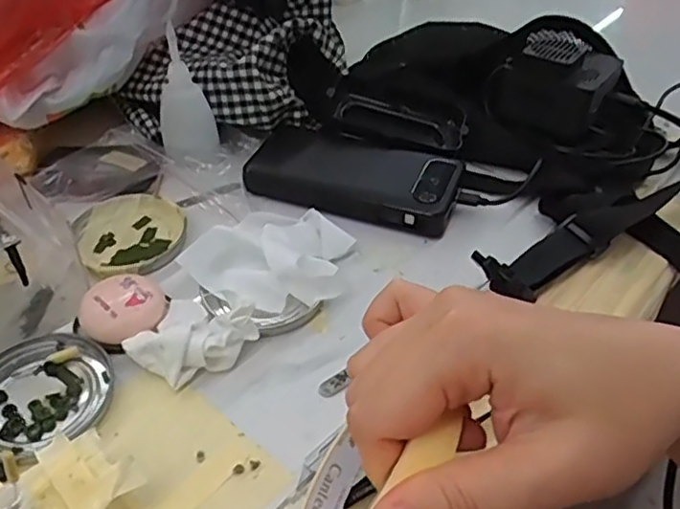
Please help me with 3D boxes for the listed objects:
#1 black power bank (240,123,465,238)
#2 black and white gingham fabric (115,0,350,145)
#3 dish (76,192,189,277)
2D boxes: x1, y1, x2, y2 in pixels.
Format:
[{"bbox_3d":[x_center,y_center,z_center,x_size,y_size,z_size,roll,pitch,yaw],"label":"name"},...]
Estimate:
[{"bbox_3d":[0.011,-0.062,0.482,0.158,0.020,0.078,17,46,18],"label":"black power bank"},{"bbox_3d":[-0.097,-0.201,0.542,0.189,0.144,0.195,-6,43,-5],"label":"black and white gingham fabric"},{"bbox_3d":[-0.144,-0.014,0.445,0.072,0.012,0.087,-20,46,-19],"label":"dish"}]

